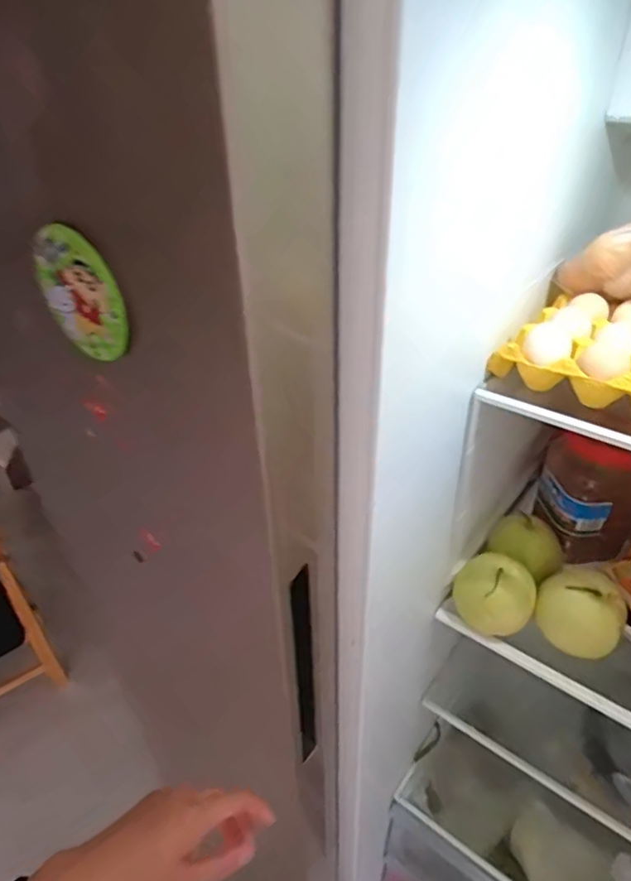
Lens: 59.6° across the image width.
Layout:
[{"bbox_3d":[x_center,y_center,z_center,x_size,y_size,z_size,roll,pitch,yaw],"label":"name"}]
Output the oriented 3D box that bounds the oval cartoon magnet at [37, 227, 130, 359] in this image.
[{"bbox_3d":[-0.154,-0.094,0.363,0.079,0.088,0.008,39,49,9],"label":"oval cartoon magnet"}]

